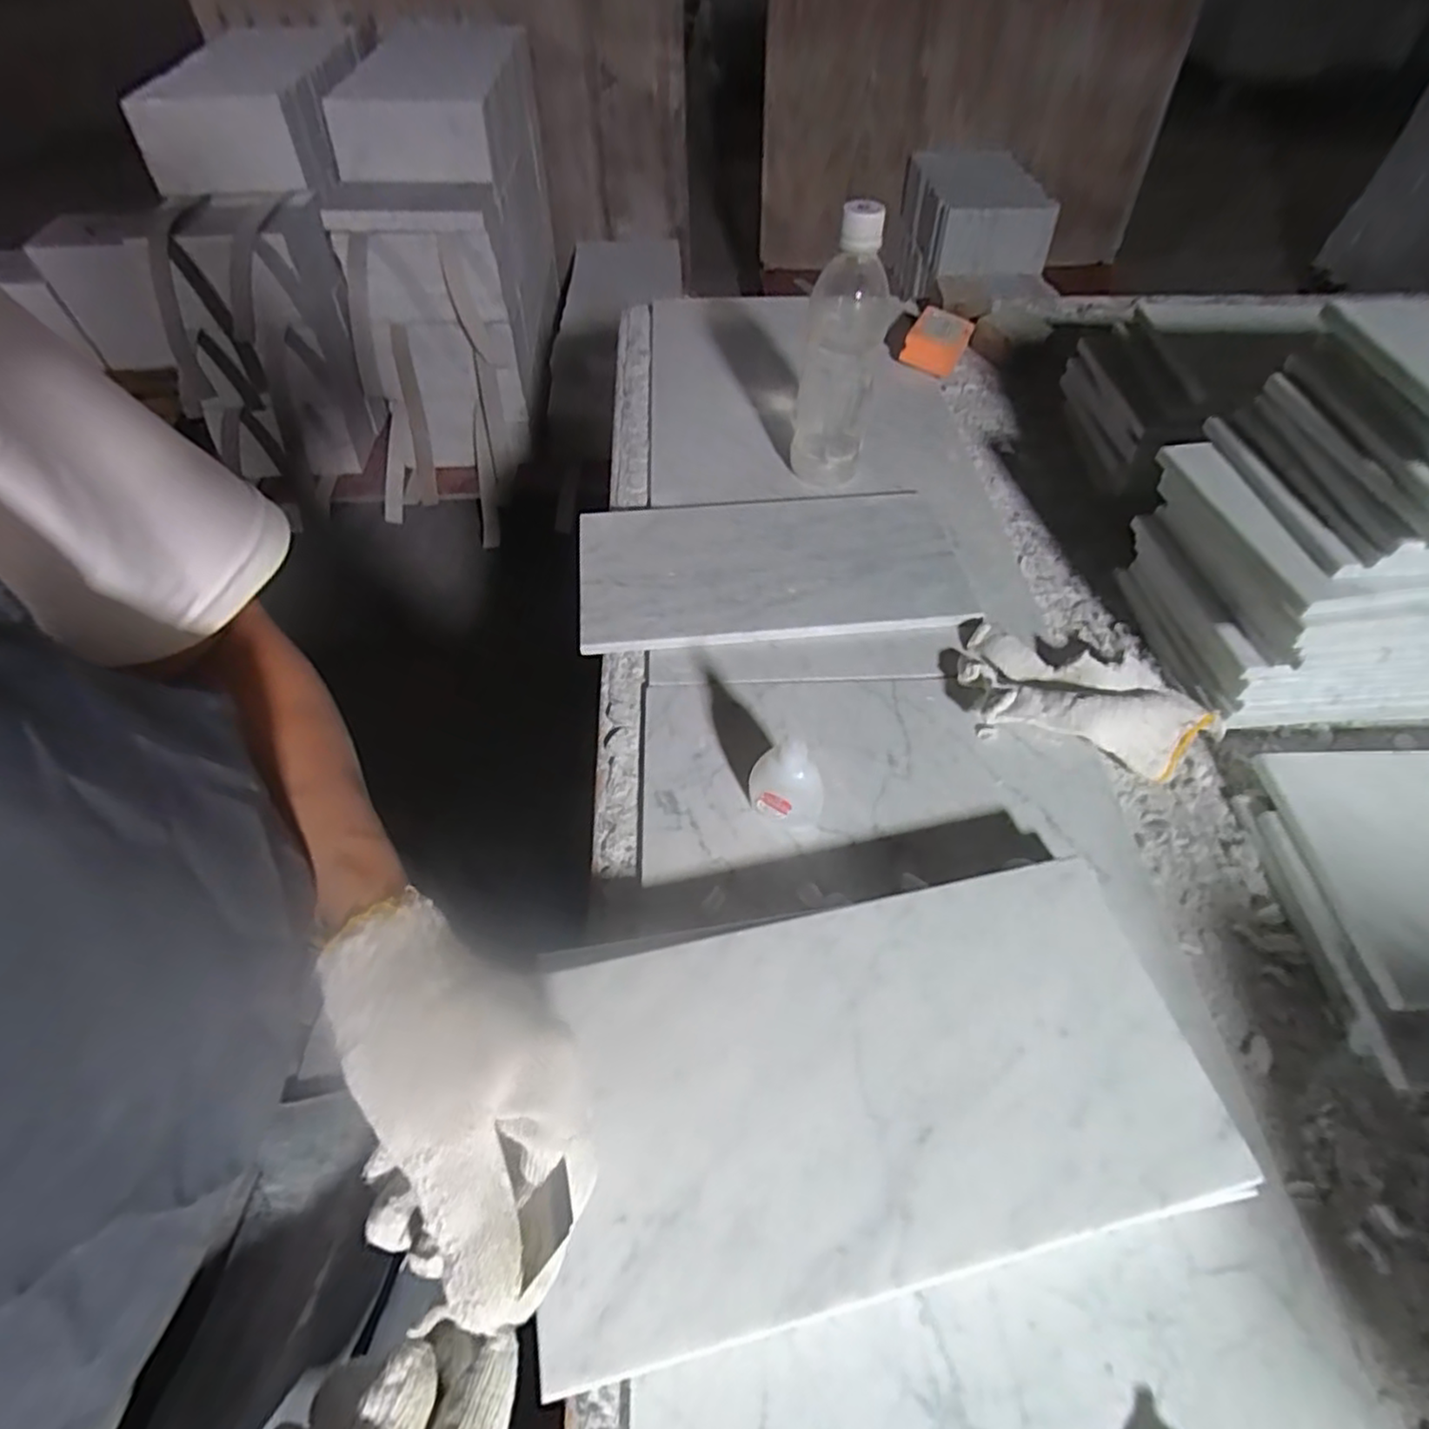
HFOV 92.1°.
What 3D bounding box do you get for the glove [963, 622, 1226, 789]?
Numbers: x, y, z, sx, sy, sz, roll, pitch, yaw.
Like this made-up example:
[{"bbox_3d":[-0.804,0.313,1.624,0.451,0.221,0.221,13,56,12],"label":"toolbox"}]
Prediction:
[{"bbox_3d":[0.254,-0.009,0.469,0.172,0.033,0.098,22,57,14],"label":"glove"}]

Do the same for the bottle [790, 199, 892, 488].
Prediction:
[{"bbox_3d":[0.102,-0.287,0.564,0.062,0.202,0.065,9,55,5],"label":"bottle"}]

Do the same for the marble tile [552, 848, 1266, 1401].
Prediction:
[{"bbox_3d":[0.075,0.165,0.315,0.288,0.007,0.159,-7,55,-6],"label":"marble tile"}]

